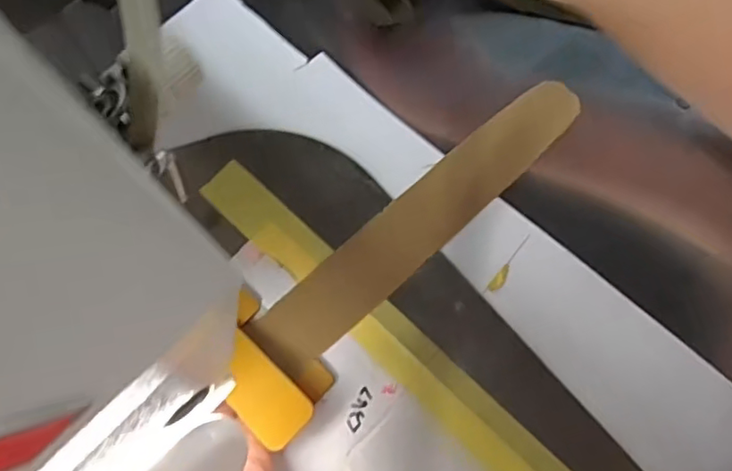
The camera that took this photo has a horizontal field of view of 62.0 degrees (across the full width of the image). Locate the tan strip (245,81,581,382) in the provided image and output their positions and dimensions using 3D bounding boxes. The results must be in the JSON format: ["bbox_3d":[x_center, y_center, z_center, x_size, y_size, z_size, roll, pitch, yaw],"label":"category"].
[{"bbox_3d":[0.032,-0.011,0.305,0.207,0.004,0.034,-41,77,-14],"label":"tan strip"}]

